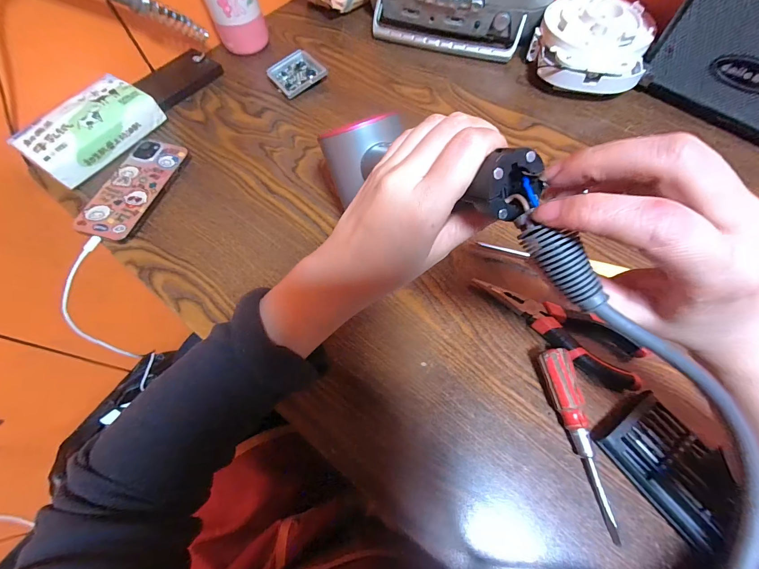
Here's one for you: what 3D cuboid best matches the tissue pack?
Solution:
[{"bbox_3d":[-0.358,-0.196,0.406,0.076,0.039,0.148,29,68,14],"label":"tissue pack"}]

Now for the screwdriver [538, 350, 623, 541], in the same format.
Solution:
[{"bbox_3d":[0.159,0.123,0.262,0.023,0.020,0.138,-7,64,-2],"label":"screwdriver"}]

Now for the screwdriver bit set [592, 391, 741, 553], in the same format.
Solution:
[{"bbox_3d":[0.225,0.138,0.251,0.062,0.023,0.091,-33,68,-14],"label":"screwdriver bit set"}]

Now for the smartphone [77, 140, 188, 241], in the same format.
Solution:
[{"bbox_3d":[-0.293,-0.117,0.388,0.067,0.006,0.142,15,66,-1],"label":"smartphone"}]

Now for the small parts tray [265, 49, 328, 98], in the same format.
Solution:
[{"bbox_3d":[-0.123,-0.310,0.478,0.072,0.011,0.073,-35,68,-14],"label":"small parts tray"}]

